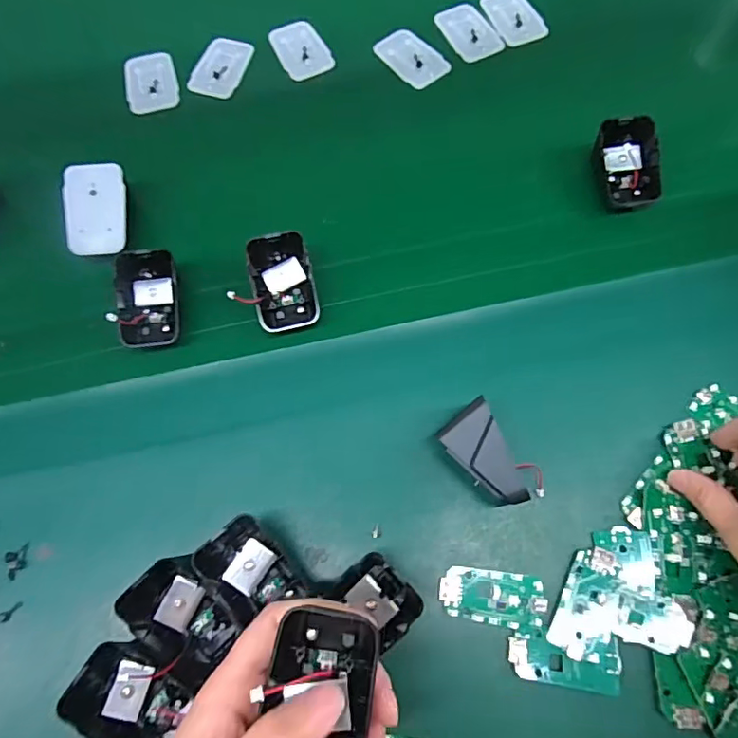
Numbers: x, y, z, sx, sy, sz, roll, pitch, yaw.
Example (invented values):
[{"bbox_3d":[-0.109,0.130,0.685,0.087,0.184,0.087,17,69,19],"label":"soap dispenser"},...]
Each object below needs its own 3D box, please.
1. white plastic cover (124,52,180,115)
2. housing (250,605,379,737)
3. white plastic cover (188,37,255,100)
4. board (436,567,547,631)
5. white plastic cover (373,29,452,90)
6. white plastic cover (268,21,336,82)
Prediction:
[{"bbox_3d":[-0.203,-0.268,0.493,0.046,0.007,0.070,-13,71,-4],"label":"white plastic cover"},{"bbox_3d":[-0.021,0.138,0.221,0.044,0.013,0.068,8,64,6],"label":"housing"},{"bbox_3d":[-0.137,-0.283,0.497,0.044,0.004,0.069,18,74,0],"label":"white plastic cover"},{"bbox_3d":[0.076,0.140,0.326,0.063,0.004,0.030,8,71,4],"label":"board"},{"bbox_3d":[0.039,-0.291,0.498,0.045,0.005,0.070,-36,73,-11],"label":"white plastic cover"},{"bbox_3d":[-0.065,-0.304,0.504,0.046,0.005,0.068,-23,75,-7],"label":"white plastic cover"}]

